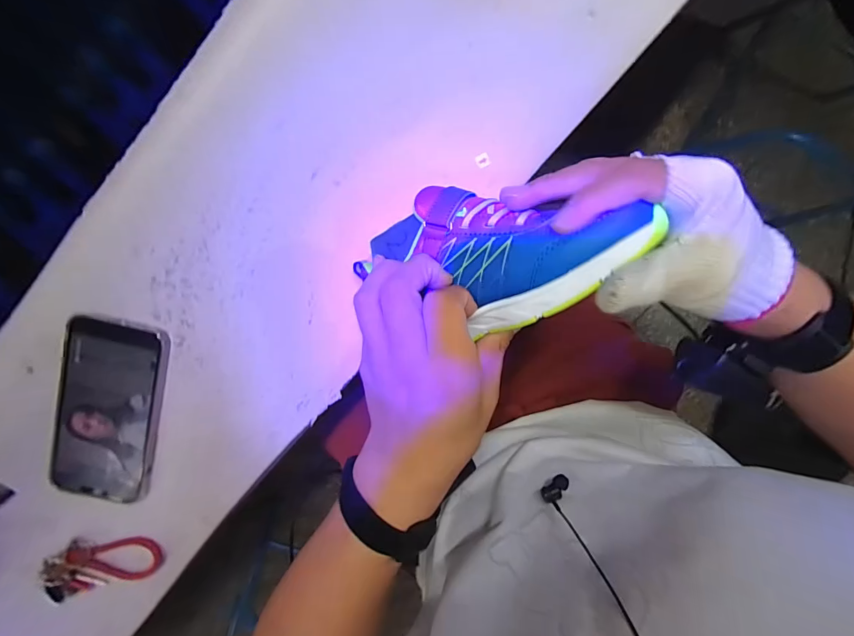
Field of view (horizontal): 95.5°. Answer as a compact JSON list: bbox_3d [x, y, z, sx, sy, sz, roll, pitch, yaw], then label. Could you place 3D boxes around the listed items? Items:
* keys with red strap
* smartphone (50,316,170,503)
[{"bbox_3d":[-0.302,0.229,0.357,0.100,0.019,0.053,-13,99,3],"label":"keys with red strap"},{"bbox_3d":[-0.279,0.083,0.340,0.084,0.012,0.166,11,99,-1],"label":"smartphone"}]

